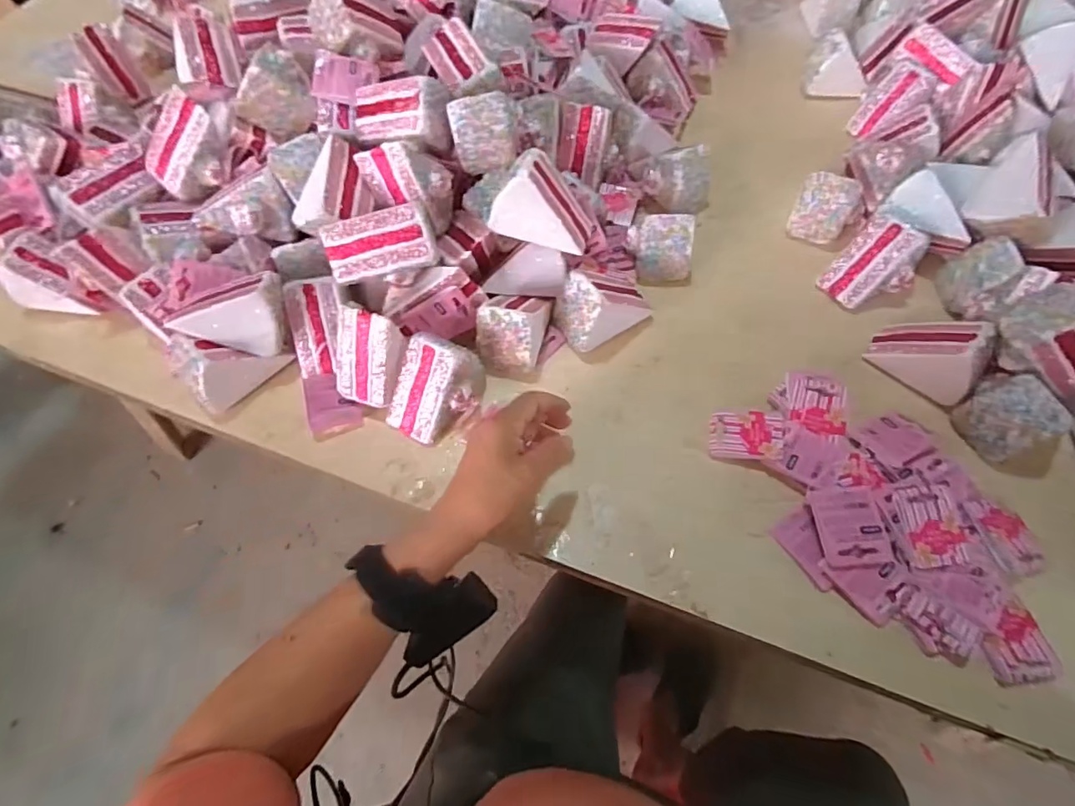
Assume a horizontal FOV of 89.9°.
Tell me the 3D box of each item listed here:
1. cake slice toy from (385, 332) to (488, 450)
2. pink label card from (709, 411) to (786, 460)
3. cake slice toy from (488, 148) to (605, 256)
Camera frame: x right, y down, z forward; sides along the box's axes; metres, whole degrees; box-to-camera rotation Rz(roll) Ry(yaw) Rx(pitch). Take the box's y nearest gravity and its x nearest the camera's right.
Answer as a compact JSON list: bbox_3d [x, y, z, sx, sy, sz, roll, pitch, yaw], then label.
[{"bbox_3d":[-0.087,-0.013,0.467,0.068,0.060,0.085,22,64,12],"label":"cake slice toy"},{"bbox_3d":[0.182,0.026,0.467,0.060,0.006,0.051,5,51,16],"label":"pink label card"},{"bbox_3d":[0.007,-0.173,0.465,0.087,0.065,0.057,11,62,6],"label":"cake slice toy"}]

